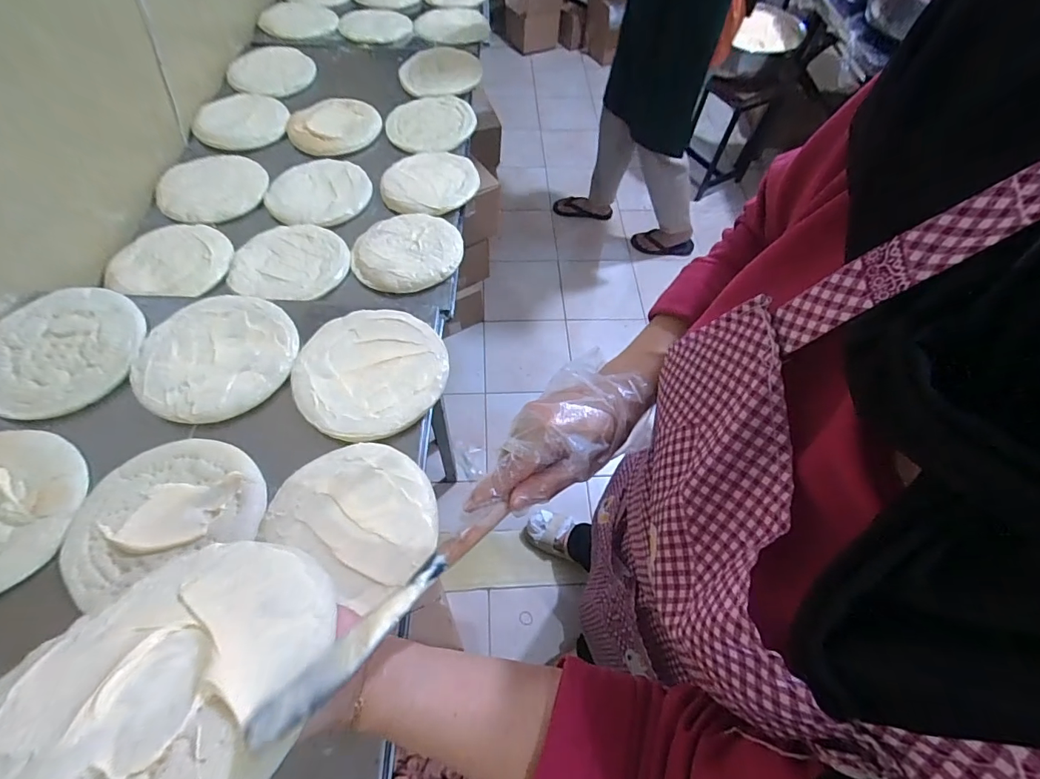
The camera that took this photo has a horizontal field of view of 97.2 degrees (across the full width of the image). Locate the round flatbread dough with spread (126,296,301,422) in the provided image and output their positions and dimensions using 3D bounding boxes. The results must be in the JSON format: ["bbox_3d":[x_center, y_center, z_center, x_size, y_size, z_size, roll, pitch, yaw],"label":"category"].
[{"bbox_3d":[-0.419,-0.050,0.627,0.194,0.012,0.197,1,61,-2],"label":"round flatbread dough with spread"}]

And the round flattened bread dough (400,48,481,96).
[{"bbox_3d":[-0.209,-0.841,1.201,0.204,0.023,0.259,-9,62,-8],"label":"round flattened bread dough"}]

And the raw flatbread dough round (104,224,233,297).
[{"bbox_3d":[-0.628,-0.237,0.831,0.192,0.018,0.177,1,61,-2],"label":"raw flatbread dough round"}]

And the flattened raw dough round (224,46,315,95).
[{"bbox_3d":[-0.654,-0.842,1.207,0.212,0.018,0.261,-18,63,-12],"label":"flattened raw dough round"}]

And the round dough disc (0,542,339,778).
[{"bbox_3d":[-0.211,0.169,0.270,0.179,0.018,0.179,-5,34,3],"label":"round dough disc"}]

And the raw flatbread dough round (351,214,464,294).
[{"bbox_3d":[-0.206,-0.260,0.843,0.190,0.022,0.201,1,61,-2],"label":"raw flatbread dough round"}]

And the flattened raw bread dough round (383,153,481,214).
[{"bbox_3d":[-0.186,-0.440,0.956,0.190,0.018,0.203,13,61,4],"label":"flattened raw bread dough round"}]

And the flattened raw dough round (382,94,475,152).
[{"bbox_3d":[-0.208,-0.629,1.085,0.200,0.031,0.183,1,61,-2],"label":"flattened raw dough round"}]

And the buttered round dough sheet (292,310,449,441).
[{"bbox_3d":[-0.205,-0.028,0.630,0.197,0.011,0.199,1,61,-2],"label":"buttered round dough sheet"}]

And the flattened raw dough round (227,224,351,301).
[{"bbox_3d":[-0.414,-0.229,0.825,0.212,0.028,0.198,1,61,-2],"label":"flattened raw dough round"}]

